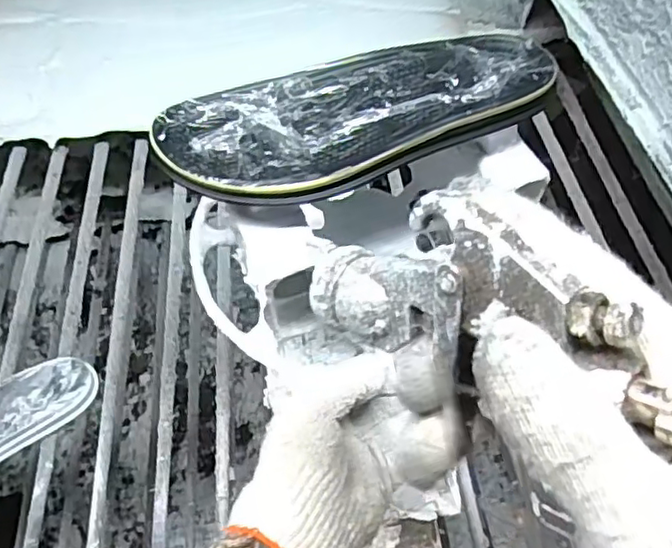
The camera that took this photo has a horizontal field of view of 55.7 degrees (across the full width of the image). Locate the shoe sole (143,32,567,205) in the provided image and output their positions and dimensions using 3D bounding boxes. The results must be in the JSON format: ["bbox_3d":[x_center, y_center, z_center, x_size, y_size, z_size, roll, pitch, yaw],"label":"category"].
[{"bbox_3d":[0.019,-0.102,0.409,0.256,0.015,0.100,-18,55,-12],"label":"shoe sole"}]

